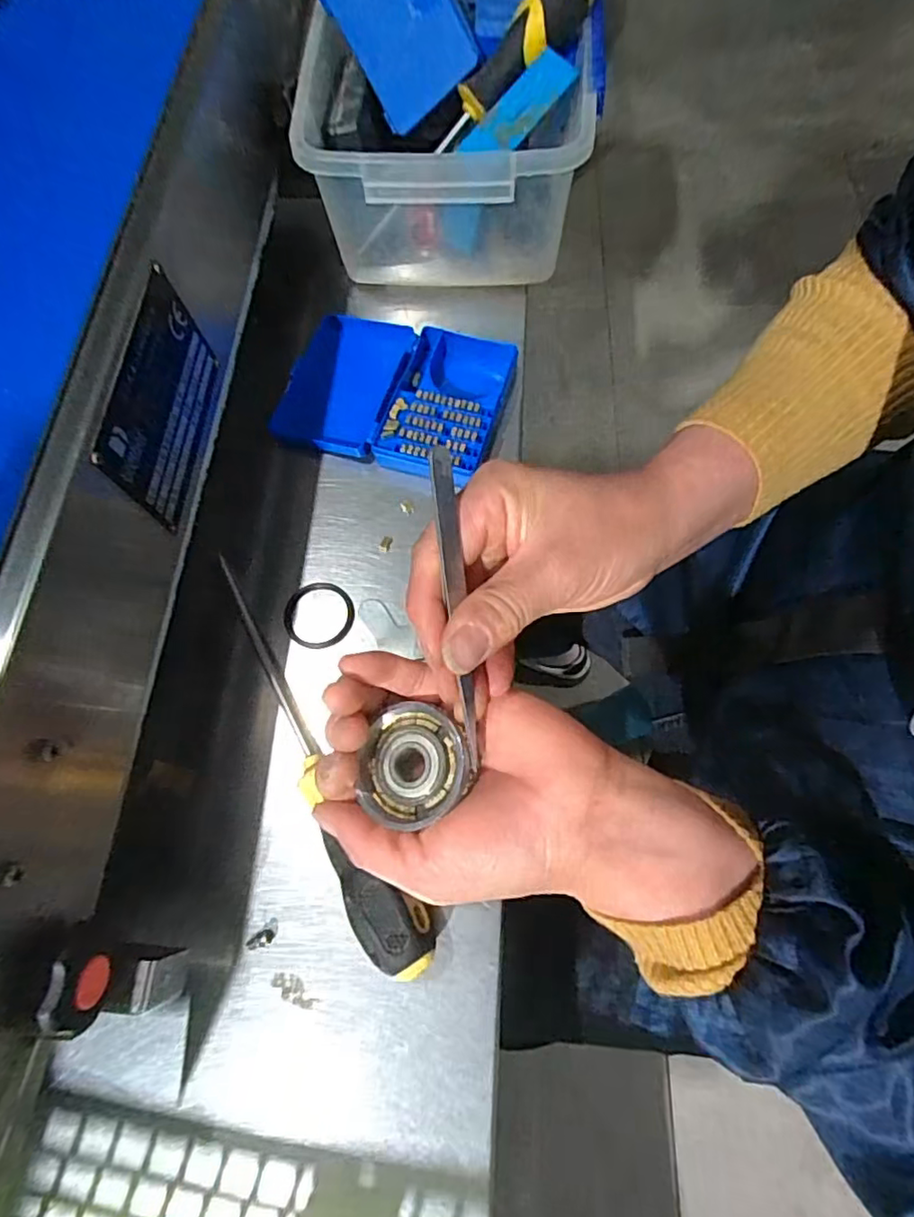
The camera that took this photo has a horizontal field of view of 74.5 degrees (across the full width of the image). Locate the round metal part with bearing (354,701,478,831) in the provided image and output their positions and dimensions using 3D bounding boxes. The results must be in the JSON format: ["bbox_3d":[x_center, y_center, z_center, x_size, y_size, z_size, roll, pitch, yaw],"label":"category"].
[{"bbox_3d":[-0.016,0.063,0.244,0.044,0.015,0.044,-6,73,19],"label":"round metal part with bearing"}]

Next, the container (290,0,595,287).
[{"bbox_3d":[-0.001,-0.354,0.429,0.171,0.108,0.252,2,70,4],"label":"container"}]

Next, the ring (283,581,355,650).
[{"bbox_3d":[-0.082,0.004,0.357,0.040,0.005,0.042,-1,70,3],"label":"ring"}]

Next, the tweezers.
[{"bbox_3d":[0.000,0.000,0.230,0.008,0.008,0.121,-6,98,1],"label":"tweezers"}]

